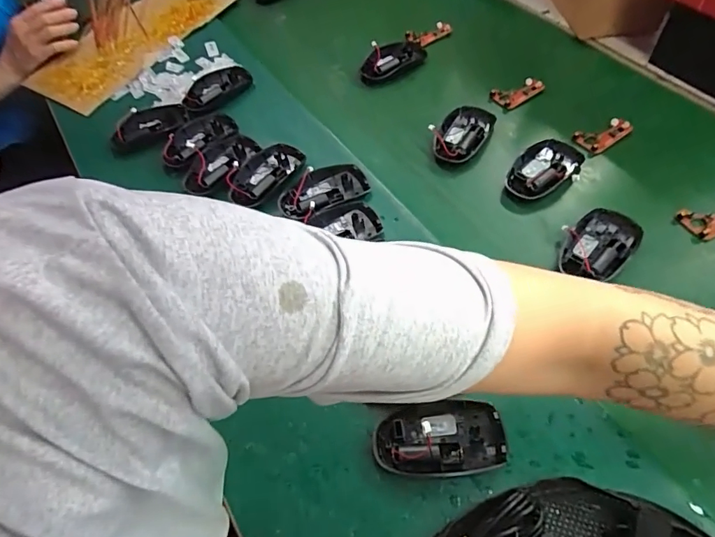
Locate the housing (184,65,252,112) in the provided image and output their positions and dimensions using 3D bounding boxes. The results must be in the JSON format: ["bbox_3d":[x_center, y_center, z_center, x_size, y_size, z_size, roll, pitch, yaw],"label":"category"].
[{"bbox_3d":[-0.199,-0.254,0.673,0.063,0.020,0.104,28,62,22],"label":"housing"}]

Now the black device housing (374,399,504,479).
[{"bbox_3d":[0.066,0.139,0.388,0.103,0.020,0.055,-6,55,1],"label":"black device housing"}]

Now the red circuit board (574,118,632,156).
[{"bbox_3d":[0.298,-0.164,0.581,0.064,0.016,0.038,-27,57,-13],"label":"red circuit board"}]

